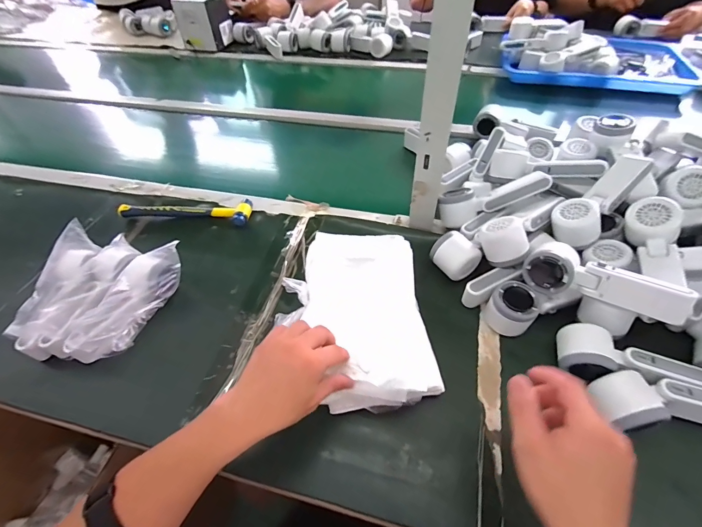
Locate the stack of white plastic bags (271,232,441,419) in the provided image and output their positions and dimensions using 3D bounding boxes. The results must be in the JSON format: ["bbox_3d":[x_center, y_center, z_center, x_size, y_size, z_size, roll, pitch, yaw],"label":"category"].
[{"bbox_3d":[0.008,0.061,0.453,0.171,0.035,0.235,-4,59,-4],"label":"stack of white plastic bags"}]

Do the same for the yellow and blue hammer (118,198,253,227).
[{"bbox_3d":[-0.302,-0.100,0.646,0.237,0.027,0.052,3,51,6],"label":"yellow and blue hammer"}]

